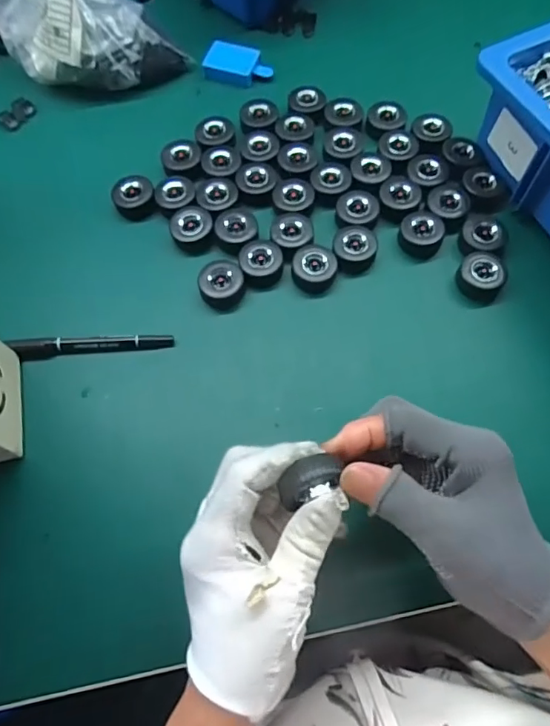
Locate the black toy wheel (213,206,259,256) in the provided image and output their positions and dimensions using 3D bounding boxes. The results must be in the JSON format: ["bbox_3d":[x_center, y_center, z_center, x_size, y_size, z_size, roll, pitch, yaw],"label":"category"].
[{"bbox_3d":[-0.033,-0.117,0.448,0.038,0.016,0.038,-38,72,-12],"label":"black toy wheel"}]

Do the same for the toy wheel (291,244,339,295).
[{"bbox_3d":[0.035,-0.081,0.431,0.036,0.018,0.037,-1,68,2],"label":"toy wheel"}]

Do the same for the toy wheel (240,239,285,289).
[{"bbox_3d":[-0.012,-0.088,0.437,0.035,0.021,0.039,-9,68,-1],"label":"toy wheel"}]

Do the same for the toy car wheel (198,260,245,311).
[{"bbox_3d":[-0.045,-0.067,0.430,0.037,0.021,0.037,-1,68,2],"label":"toy car wheel"}]

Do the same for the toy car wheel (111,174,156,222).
[{"bbox_3d":[-0.129,-0.153,0.466,0.037,0.015,0.042,-17,69,-5],"label":"toy car wheel"}]

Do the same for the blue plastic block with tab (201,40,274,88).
[{"bbox_3d":[-0.037,-0.311,0.529,0.069,0.014,0.043,14,70,8],"label":"blue plastic block with tab"}]

